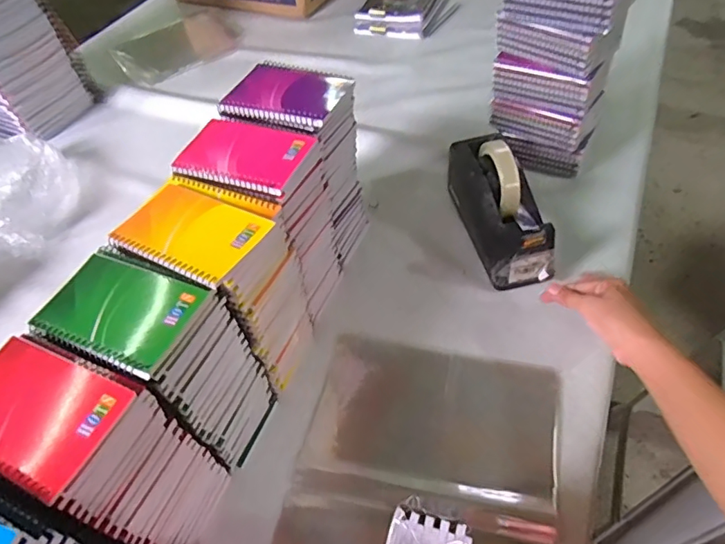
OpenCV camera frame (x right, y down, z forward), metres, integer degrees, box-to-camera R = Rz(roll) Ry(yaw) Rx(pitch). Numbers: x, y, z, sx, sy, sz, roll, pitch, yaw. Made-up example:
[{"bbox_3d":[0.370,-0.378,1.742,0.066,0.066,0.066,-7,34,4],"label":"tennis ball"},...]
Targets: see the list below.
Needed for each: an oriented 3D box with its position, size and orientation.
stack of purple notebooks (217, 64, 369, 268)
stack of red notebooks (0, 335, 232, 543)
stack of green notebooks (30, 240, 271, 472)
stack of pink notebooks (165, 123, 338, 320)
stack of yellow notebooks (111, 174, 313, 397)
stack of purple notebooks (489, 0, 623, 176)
[{"bbox_3d":[-0.068,-0.133,0.644,0.129,0.228,0.111,22,57,22],"label":"stack of purple notebooks"},{"bbox_3d":[-0.220,0.159,0.435,0.136,0.204,0.088,17,55,19],"label":"stack of red notebooks"},{"bbox_3d":[-0.186,0.090,0.491,0.137,0.206,0.094,15,54,18],"label":"stack of green notebooks"},{"bbox_3d":[-0.112,-0.054,0.592,0.137,0.212,0.099,14,54,17],"label":"stack of pink notebooks"},{"bbox_3d":[-0.139,0.017,0.530,0.132,0.209,0.105,20,56,21],"label":"stack of yellow notebooks"},{"bbox_3d":[0.252,-0.266,0.671,0.140,0.276,0.091,28,59,26],"label":"stack of purple notebooks"}]

